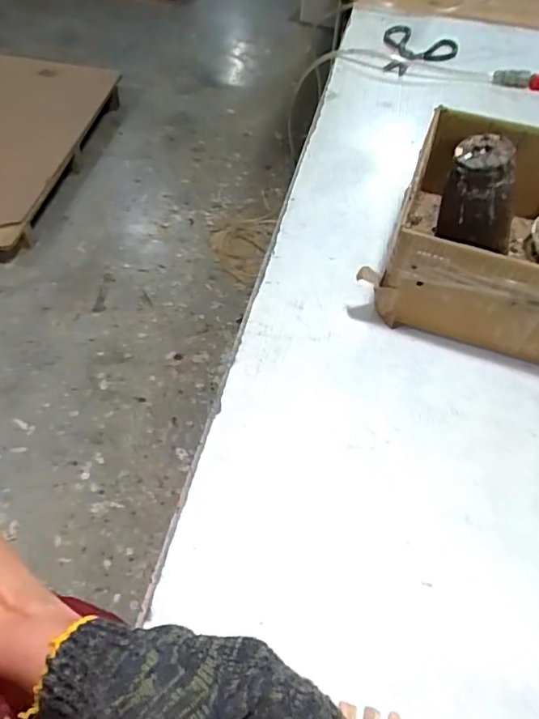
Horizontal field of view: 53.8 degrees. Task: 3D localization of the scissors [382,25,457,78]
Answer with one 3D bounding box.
[{"bbox_3d":[0.296,-0.603,1.041,0.143,0.014,0.227,11,54,4],"label":"scissors"}]

